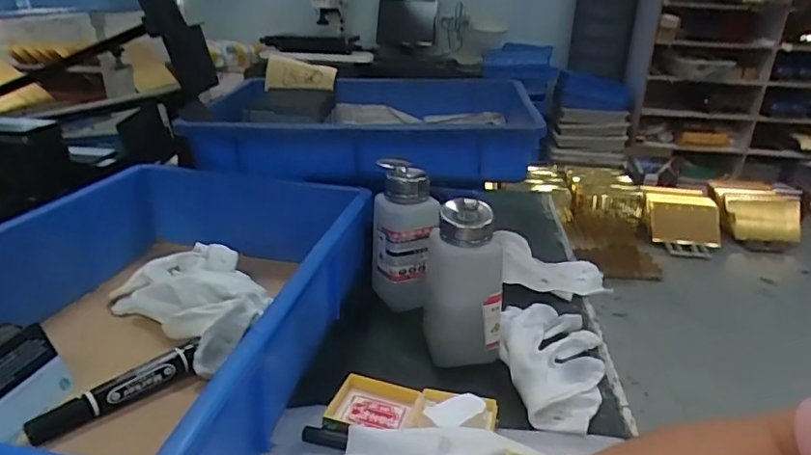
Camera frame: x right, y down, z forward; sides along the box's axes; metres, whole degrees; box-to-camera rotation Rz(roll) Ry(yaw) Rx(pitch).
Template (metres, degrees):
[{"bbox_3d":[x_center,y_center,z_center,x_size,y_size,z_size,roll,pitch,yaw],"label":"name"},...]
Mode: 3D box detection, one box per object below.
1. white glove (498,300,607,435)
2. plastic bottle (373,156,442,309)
[{"bbox_3d":[0.115,0.101,0.434,0.079,0.023,0.151,9,24,12],"label":"white glove"},{"bbox_3d":[-0.003,0.007,0.509,0.053,0.124,0.072,1,24,-3],"label":"plastic bottle"}]

